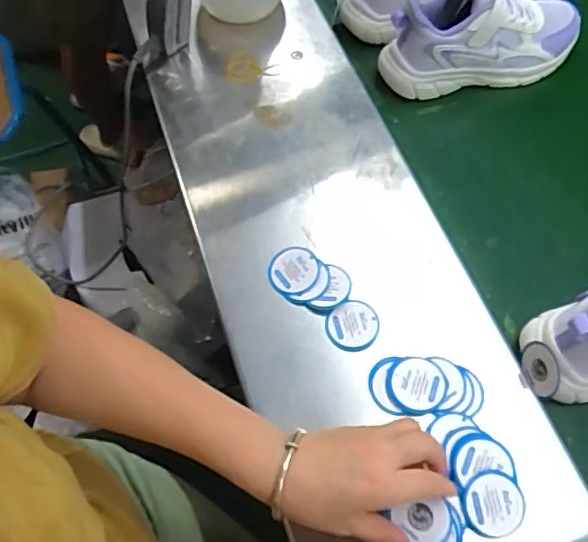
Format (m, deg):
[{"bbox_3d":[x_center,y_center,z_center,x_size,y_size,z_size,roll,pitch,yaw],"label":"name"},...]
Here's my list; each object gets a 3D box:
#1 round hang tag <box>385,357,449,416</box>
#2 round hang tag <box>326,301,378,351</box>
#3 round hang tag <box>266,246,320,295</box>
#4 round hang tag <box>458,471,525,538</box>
[{"bbox_3d":[0.106,0.098,0.487,0.051,0.004,0.048,-2,59,4],"label":"round hang tag"},{"bbox_3d":[0.053,0.050,0.516,0.047,0.004,0.047,-2,59,4],"label":"round hang tag"},{"bbox_3d":[0.000,0.000,0.542,0.048,0.004,0.049,-2,65,5],"label":"round hang tag"},{"bbox_3d":[0.155,0.181,0.441,0.050,0.004,0.048,2,73,-5],"label":"round hang tag"}]

